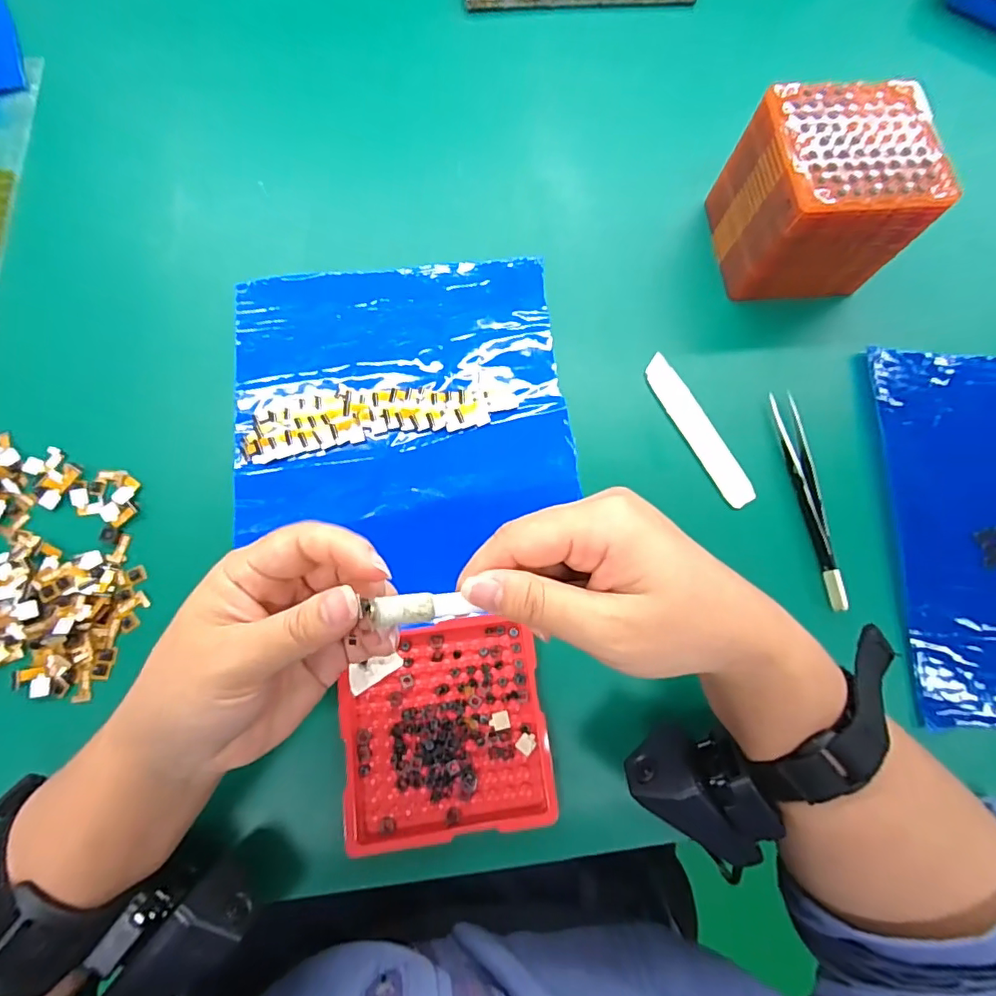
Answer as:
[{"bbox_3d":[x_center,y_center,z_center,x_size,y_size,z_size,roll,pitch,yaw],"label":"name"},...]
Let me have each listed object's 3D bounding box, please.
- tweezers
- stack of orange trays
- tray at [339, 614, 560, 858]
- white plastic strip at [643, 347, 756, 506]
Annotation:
[{"bbox_3d":[0.180,-0.001,0.306,0.014,0.012,0.128,-5,75,-3],"label":"tweezers"},{"bbox_3d":[0.194,-0.181,0.321,0.094,0.079,0.086,-6,75,-3],"label":"stack of orange trays"},{"bbox_3d":[-0.026,0.115,0.267,0.098,0.013,0.100,-7,75,-3],"label":"tray"},{"bbox_3d":[0.120,-0.041,0.318,0.018,0.004,0.102,-28,78,-9],"label":"white plastic strip"}]

